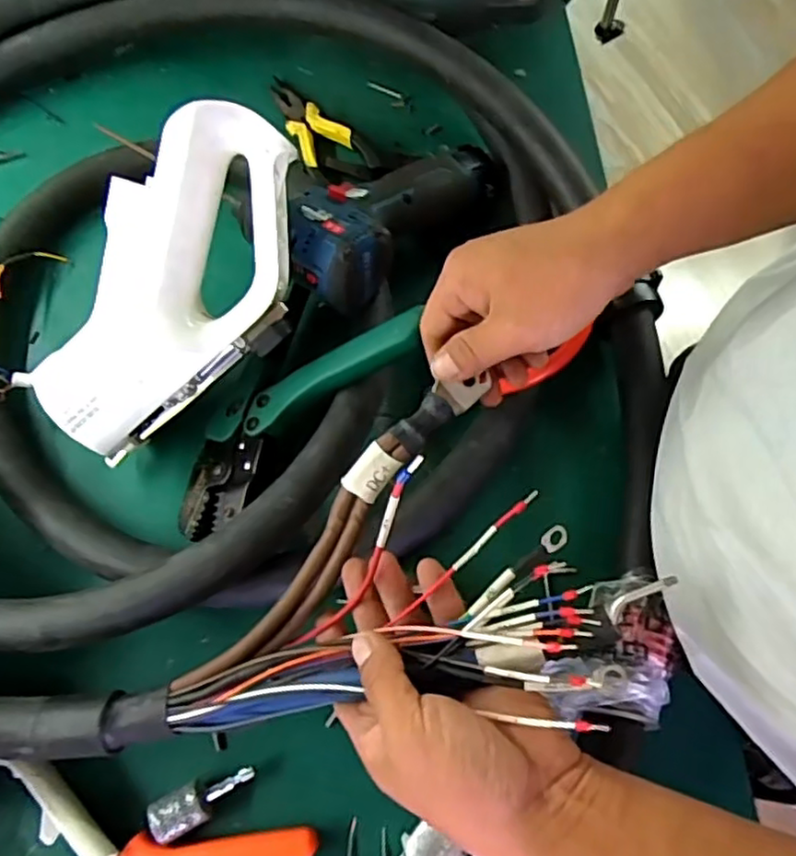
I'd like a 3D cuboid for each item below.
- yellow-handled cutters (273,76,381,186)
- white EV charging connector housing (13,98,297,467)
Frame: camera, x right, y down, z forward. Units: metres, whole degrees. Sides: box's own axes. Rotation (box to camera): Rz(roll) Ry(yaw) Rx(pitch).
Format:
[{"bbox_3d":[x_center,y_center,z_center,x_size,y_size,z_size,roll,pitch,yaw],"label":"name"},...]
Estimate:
[{"bbox_3d":[-0.070,-0.259,0.565,0.054,0.017,0.139,-27,70,-9],"label":"yellow-handled cutters"},{"bbox_3d":[-0.140,-0.088,0.426,0.111,0.056,0.226,28,97,-19],"label":"white EV charging connector housing"}]

